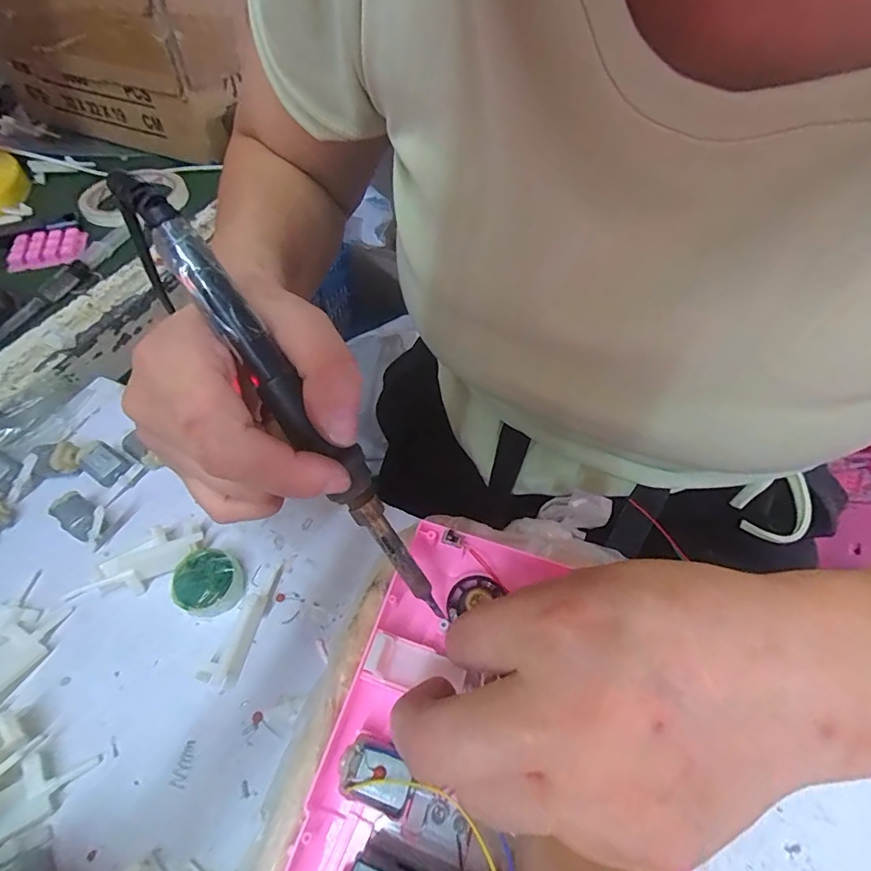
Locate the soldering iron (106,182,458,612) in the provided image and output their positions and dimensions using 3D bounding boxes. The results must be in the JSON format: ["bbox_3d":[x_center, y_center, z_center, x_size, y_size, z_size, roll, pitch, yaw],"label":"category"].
[{"bbox_3d":[-0.049,-0.007,0.176,0.014,0.016,0.187,-40,106,-24],"label":"soldering iron"}]

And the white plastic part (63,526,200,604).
[{"bbox_3d":[-0.163,0.068,0.259,0.071,0.017,0.027,-18,57,-12],"label":"white plastic part"}]

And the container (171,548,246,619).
[{"bbox_3d":[-0.121,0.078,0.254,0.033,0.017,0.031,0,55,0],"label":"container"}]

